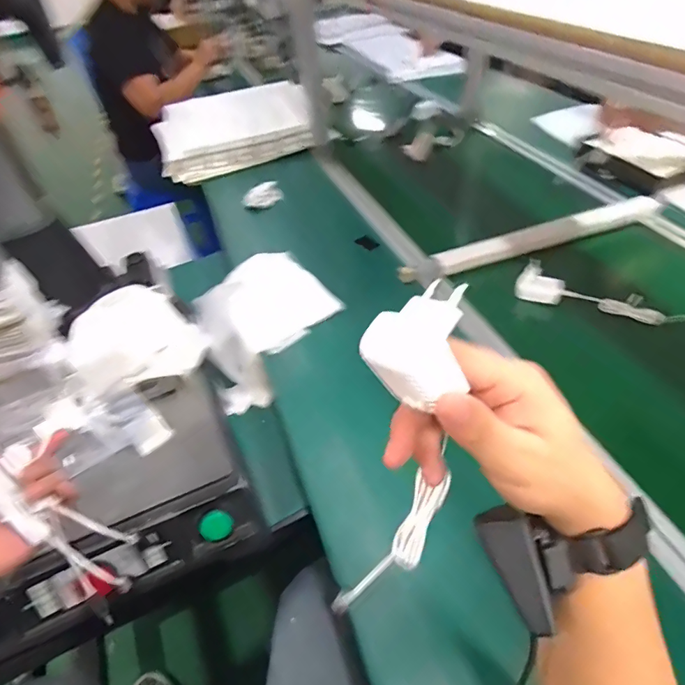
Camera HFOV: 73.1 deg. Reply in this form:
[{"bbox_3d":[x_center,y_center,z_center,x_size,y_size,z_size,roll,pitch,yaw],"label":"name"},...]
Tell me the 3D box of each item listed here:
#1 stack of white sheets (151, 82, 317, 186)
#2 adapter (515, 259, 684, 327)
[{"bbox_3d":[-0.312,-0.605,1.305,0.462,0.088,0.399,-11,44,-4],"label":"stack of white sheets"},{"bbox_3d":[0.431,-0.058,0.691,0.323,0.045,0.052,16,48,22],"label":"adapter"}]

